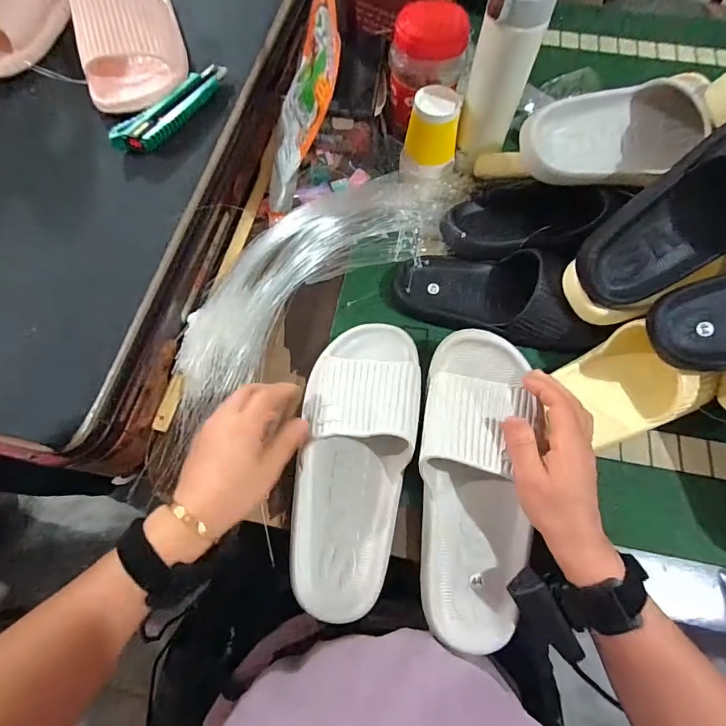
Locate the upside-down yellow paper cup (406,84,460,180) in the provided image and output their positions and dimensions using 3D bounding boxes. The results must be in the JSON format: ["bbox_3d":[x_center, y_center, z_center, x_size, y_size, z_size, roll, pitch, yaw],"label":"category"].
[{"bbox_3d":[0.088,-0.286,0.526,0.068,0.078,0.079,7,69,1],"label":"upside-down yellow paper cup"}]

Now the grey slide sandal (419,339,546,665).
[{"bbox_3d":[0.106,0.106,0.392,0.103,0.067,0.281,4,80,0],"label":"grey slide sandal"}]

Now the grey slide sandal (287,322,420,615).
[{"bbox_3d":[-0.012,0.088,0.403,0.110,0.061,0.278,9,75,2],"label":"grey slide sandal"}]

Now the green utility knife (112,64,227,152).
[{"bbox_3d":[-0.203,-0.276,0.453,0.039,0.011,0.152,33,71,10],"label":"green utility knife"}]

